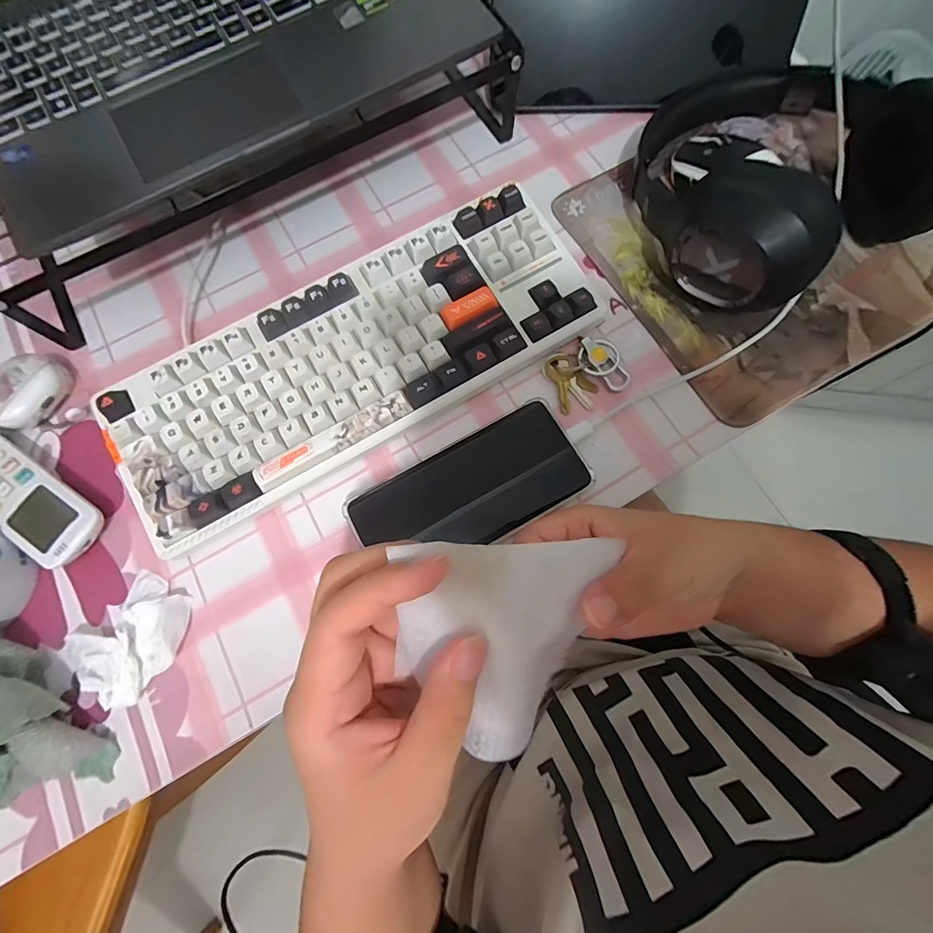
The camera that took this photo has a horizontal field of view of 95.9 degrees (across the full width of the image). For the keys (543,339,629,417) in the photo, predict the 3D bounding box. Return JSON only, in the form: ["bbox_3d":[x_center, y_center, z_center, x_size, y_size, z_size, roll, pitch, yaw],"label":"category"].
[{"bbox_3d":[0.090,-0.071,0.315,0.055,0.010,0.047,-23,76,-4],"label":"keys"}]

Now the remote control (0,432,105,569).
[{"bbox_3d":[-0.321,0.018,0.303,0.134,0.022,0.046,33,79,9],"label":"remote control"}]

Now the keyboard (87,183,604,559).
[{"bbox_3d":[-0.080,-0.079,0.310,0.345,0.038,0.124,-30,77,-6],"label":"keyboard"}]

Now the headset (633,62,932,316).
[{"bbox_3d":[0.221,-0.223,0.266,0.171,0.176,0.173,0,76,2],"label":"headset"}]

